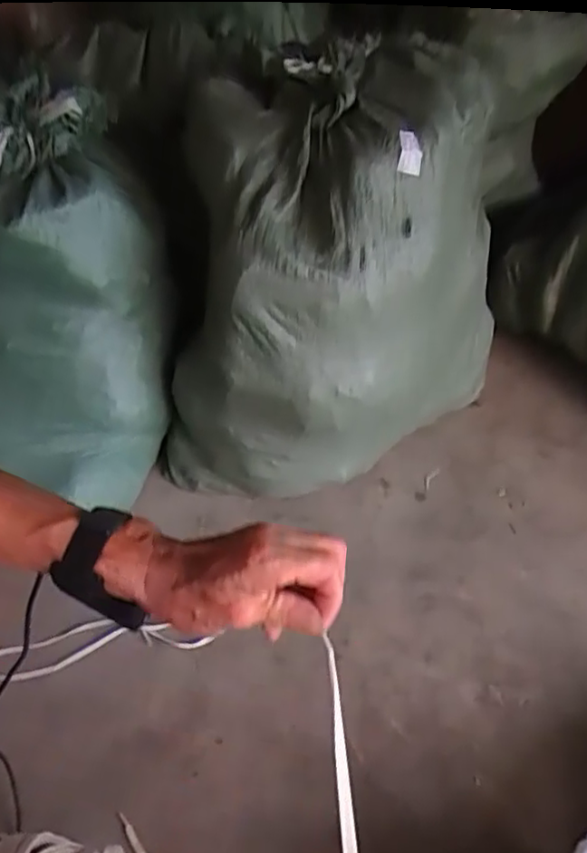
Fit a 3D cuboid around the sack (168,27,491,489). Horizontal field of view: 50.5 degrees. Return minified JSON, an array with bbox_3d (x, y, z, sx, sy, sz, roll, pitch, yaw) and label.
[{"bbox_3d":[0.047,-0.212,1.104,0.434,0.667,0.475,33,49,29],"label":"sack"}]

